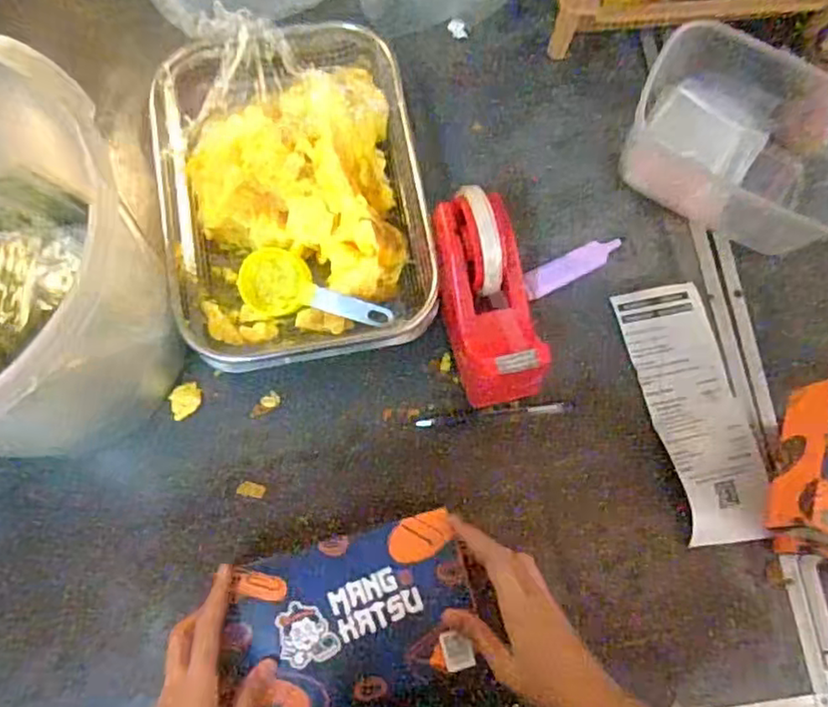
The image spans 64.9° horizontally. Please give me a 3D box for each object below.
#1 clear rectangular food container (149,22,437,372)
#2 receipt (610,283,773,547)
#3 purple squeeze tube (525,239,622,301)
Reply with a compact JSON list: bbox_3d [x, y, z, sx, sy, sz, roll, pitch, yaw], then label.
[{"bbox_3d":[-0.104,-0.137,0.558,0.215,0.054,0.289,-10,75,-5],"label":"clear rectangular food container"},{"bbox_3d":[0.239,0.044,0.550,0.080,0.024,0.218,-11,76,-5],"label":"receipt"},{"bbox_3d":[0.142,-0.078,0.579,0.098,0.009,0.024,-27,77,-9],"label":"purple squeeze tube"}]

